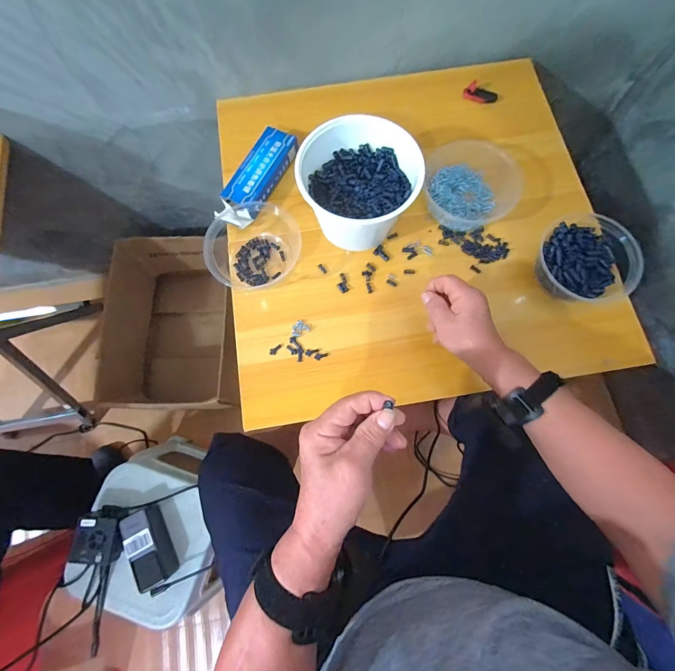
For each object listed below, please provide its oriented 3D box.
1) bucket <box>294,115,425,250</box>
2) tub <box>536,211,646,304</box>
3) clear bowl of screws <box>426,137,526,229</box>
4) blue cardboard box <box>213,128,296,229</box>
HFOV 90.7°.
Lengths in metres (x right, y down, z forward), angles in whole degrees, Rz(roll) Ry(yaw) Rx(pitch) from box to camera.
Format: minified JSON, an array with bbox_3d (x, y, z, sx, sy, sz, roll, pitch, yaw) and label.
[{"bbox_3d":[0.030,-0.213,0.487,0.158,0.111,0.141,18,76,4],"label":"bucket"},{"bbox_3d":[0.341,-0.112,0.473,0.134,0.062,0.132,0,76,-1],"label":"tub"},{"bbox_3d":[0.205,-0.236,0.515,0.131,0.058,0.134,2,76,0],"label":"clear bowl of screws"},{"bbox_3d":[-0.128,-0.253,0.540,0.064,0.031,0.179,29,77,6],"label":"blue cardboard box"}]

